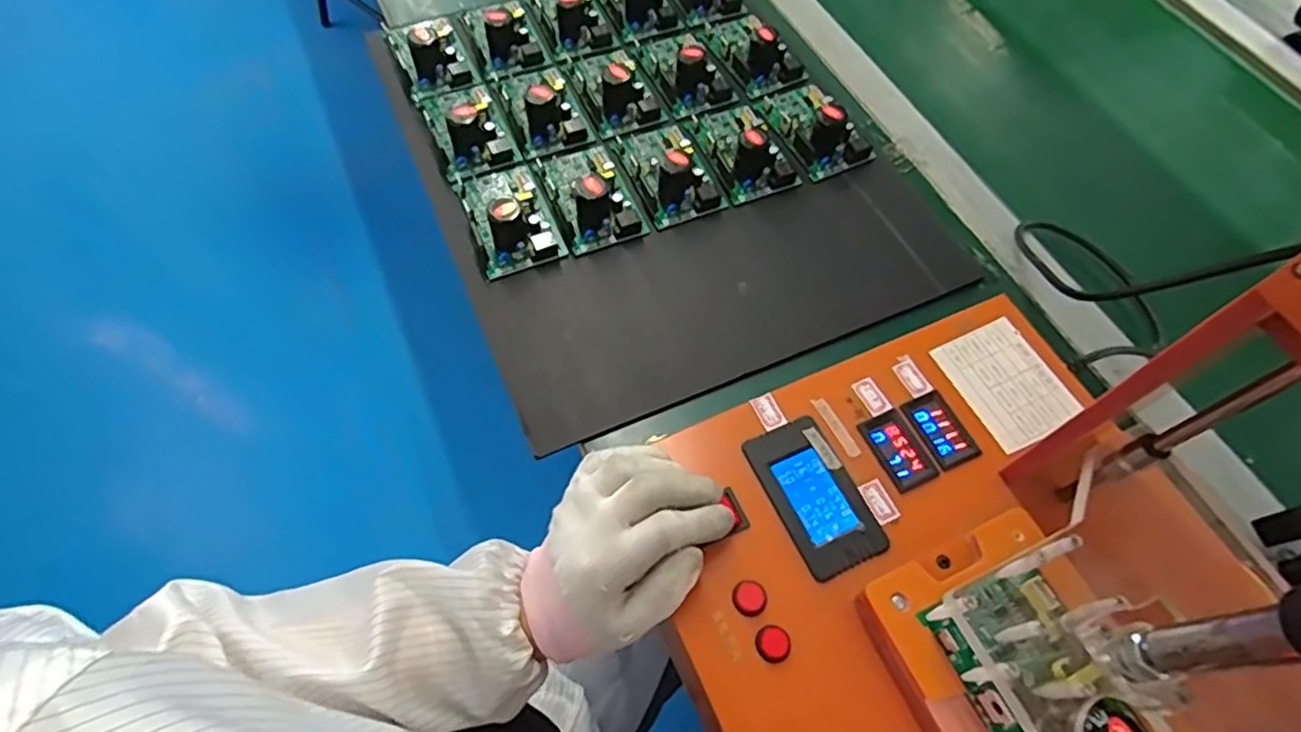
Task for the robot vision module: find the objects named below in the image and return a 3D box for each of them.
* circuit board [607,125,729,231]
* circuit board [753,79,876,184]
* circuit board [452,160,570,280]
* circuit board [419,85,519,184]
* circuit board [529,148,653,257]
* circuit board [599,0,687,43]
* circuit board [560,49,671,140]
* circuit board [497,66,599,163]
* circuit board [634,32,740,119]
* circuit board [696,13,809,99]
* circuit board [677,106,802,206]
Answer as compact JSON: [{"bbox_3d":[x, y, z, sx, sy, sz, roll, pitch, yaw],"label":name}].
[{"bbox_3d":[0.015,-0.191,0.613,0.074,0.046,0.118,-20,64,-12],"label":"circuit board"},{"bbox_3d":[0.156,-0.240,0.647,0.080,0.048,0.117,-20,64,-12],"label":"circuit board"},{"bbox_3d":[-0.125,-0.140,0.582,0.072,0.047,0.115,-19,64,-12],"label":"circuit board"},{"bbox_3d":[-0.173,-0.236,0.630,0.070,0.037,0.118,-20,64,-12],"label":"circuit board"},{"bbox_3d":[-0.056,-0.164,0.600,0.070,0.042,0.118,-19,64,-12],"label":"circuit board"},{"bbox_3d":[-0.015,-0.411,0.729,0.081,0.035,0.110,-22,64,-14],"label":"circuit board"},{"bbox_3d":[-0.037,-0.288,0.663,0.076,0.037,0.122,-22,64,-13],"label":"circuit board"},{"bbox_3d":[-0.105,-0.262,0.646,0.068,0.038,0.120,-19,64,-12],"label":"circuit board"},{"bbox_3d":[0.033,-0.309,0.676,0.069,0.034,0.114,-20,64,-12],"label":"circuit board"},{"bbox_3d":[0.104,-0.338,0.695,0.071,0.039,0.118,-21,64,-13],"label":"circuit board"},{"bbox_3d":[0.086,-0.214,0.629,0.073,0.045,0.114,-18,64,-12],"label":"circuit board"}]

